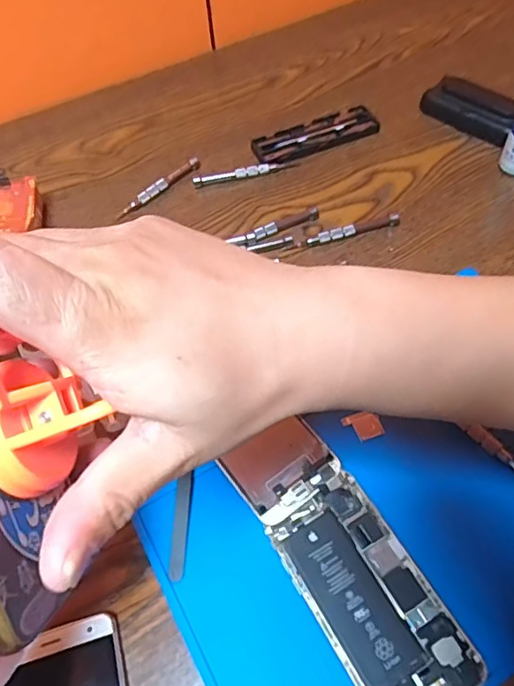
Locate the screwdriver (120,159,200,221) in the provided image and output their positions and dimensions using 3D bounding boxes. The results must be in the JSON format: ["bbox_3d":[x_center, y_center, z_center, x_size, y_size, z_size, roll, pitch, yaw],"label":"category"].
[{"bbox_3d":[-0.094,-0.149,0.527,0.013,0.009,0.098,38,67,26],"label":"screwdriver"}]

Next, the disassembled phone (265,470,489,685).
[{"bbox_3d":[0.065,0.145,0.317,0.065,0.005,0.128,-28,58,-13],"label":"disassembled phone"}]

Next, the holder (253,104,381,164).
[{"bbox_3d":[0.060,-0.210,0.557,0.129,0.010,0.046,-23,57,-10],"label":"holder"}]

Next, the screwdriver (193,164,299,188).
[{"bbox_3d":[-0.011,-0.166,0.532,0.101,0.007,0.009,-14,56,-4],"label":"screwdriver"}]

